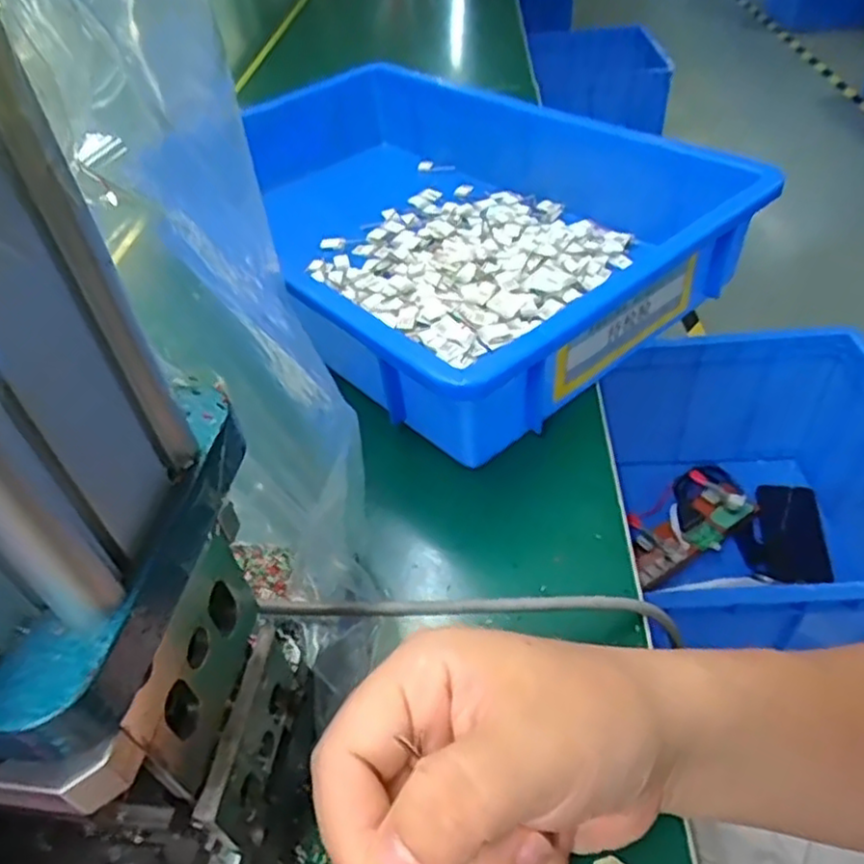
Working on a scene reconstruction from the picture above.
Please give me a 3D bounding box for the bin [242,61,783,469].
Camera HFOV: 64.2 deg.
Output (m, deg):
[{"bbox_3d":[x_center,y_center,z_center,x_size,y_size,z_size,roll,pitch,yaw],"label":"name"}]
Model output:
[{"bbox_3d":[-0.019,-0.174,0.534,0.303,0.088,0.440,-34,50,-26],"label":"bin"}]

